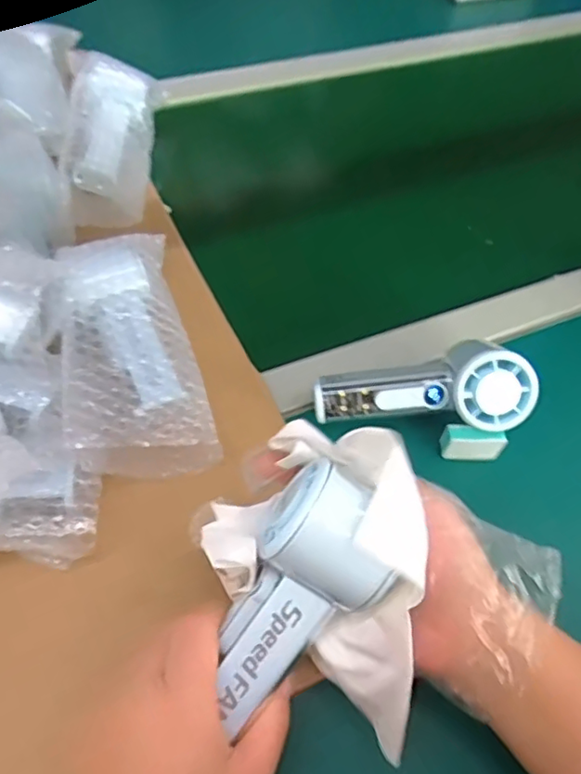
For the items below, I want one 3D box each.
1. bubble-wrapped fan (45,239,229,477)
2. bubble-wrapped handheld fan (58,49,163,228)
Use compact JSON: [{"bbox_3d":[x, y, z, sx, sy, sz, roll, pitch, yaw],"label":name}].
[{"bbox_3d":[-0.117,-0.025,0.432,0.093,0.071,0.203,-14,57,-14],"label":"bubble-wrapped fan"},{"bbox_3d":[-0.173,-0.243,0.585,0.076,0.074,0.204,4,70,-2],"label":"bubble-wrapped handheld fan"}]

